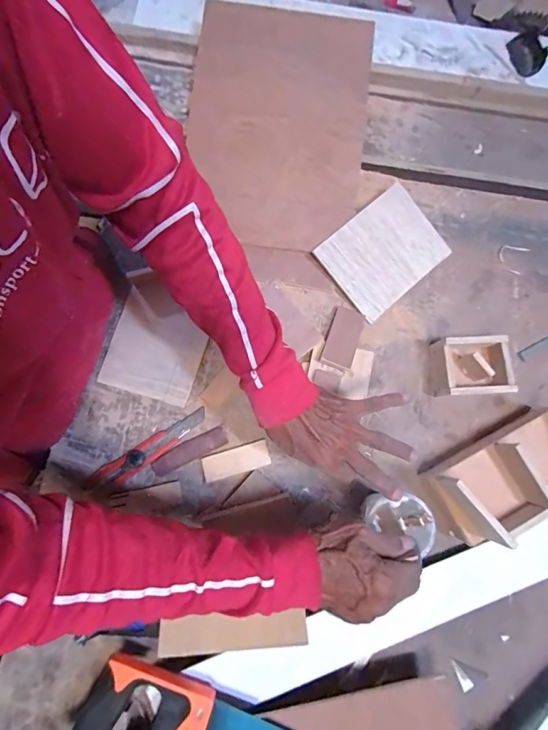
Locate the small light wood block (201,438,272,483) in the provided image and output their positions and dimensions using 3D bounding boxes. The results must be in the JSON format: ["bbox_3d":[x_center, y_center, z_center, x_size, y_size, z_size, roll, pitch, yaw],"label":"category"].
[{"bbox_3d":[-0.050,0.124,0.505,0.088,0.004,0.032,-16,80,-6],"label":"small light wood block"}]

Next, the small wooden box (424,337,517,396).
[{"bbox_3d":[0.263,0.003,0.524,0.100,0.048,0.079,-4,78,-2],"label":"small wooden box"}]

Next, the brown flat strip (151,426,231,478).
[{"bbox_3d":[-0.112,0.114,0.515,0.101,0.011,0.028,-25,82,-8],"label":"brown flat strip"}]

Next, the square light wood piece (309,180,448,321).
[{"bbox_3d":[0.160,-0.164,0.562,0.173,0.012,0.129,-41,94,-7],"label":"square light wood piece"}]

